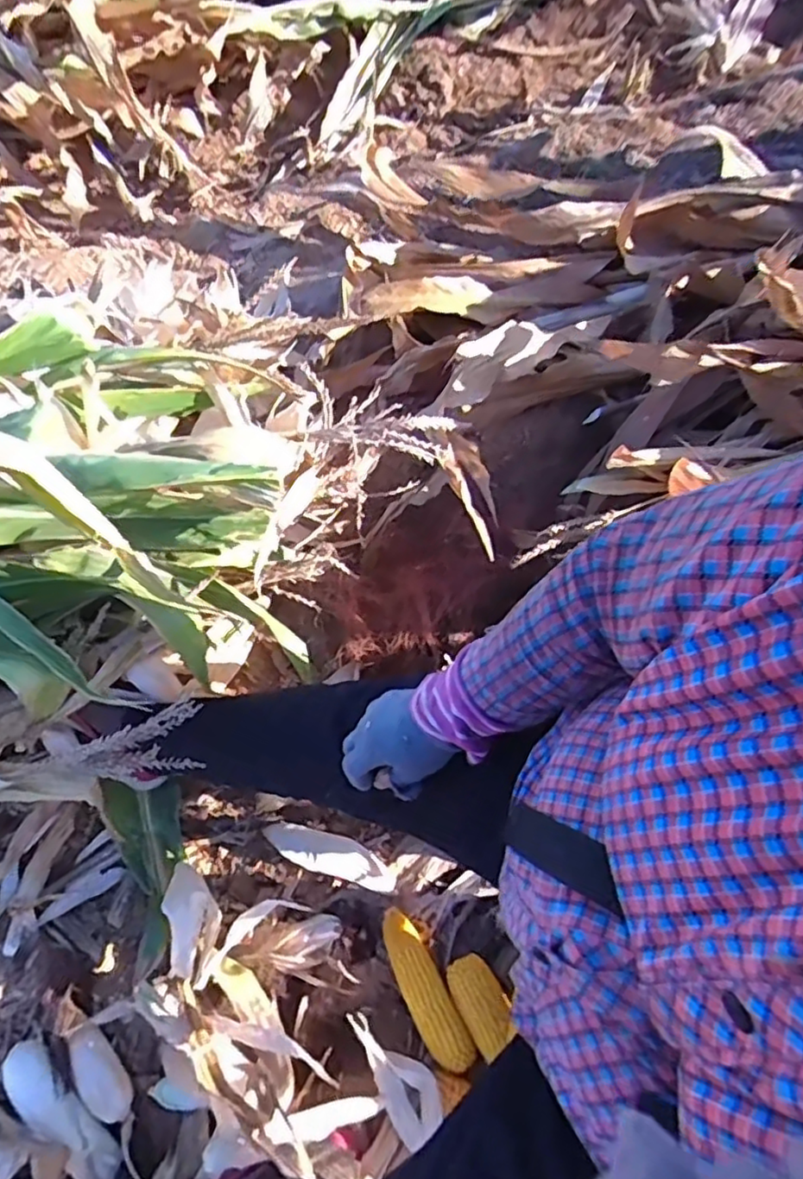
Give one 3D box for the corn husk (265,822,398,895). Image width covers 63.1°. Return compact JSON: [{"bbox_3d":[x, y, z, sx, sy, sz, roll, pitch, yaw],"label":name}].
[{"bbox_3d":[-0.096,0.353,0.874,0.181,0.028,0.051,14,68,9],"label":"corn husk"}]

